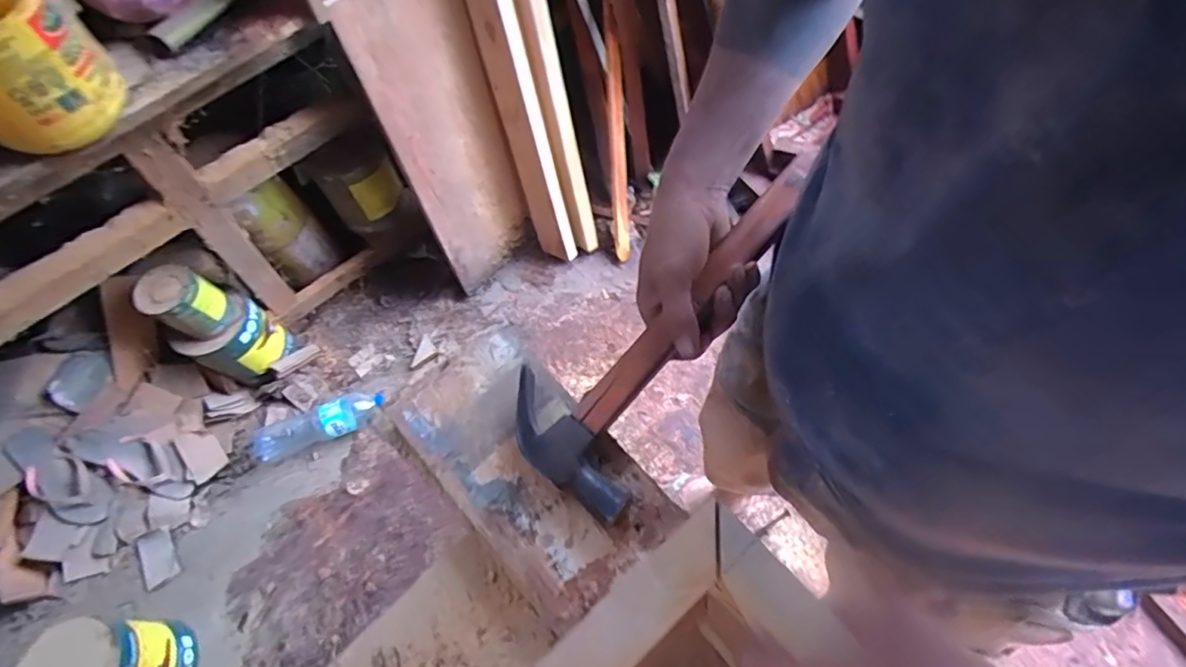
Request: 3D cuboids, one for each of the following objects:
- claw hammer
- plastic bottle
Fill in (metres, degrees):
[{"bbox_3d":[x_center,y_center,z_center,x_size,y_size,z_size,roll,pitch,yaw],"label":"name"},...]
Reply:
[{"bbox_3d":[0.067,-0.016,0.425,0.111,0.030,0.307,40,84,19],"label":"claw hammer"},{"bbox_3d":[-0.608,0.193,1.255,0.298,0.071,0.097,-19,65,-8],"label":"plastic bottle"}]

